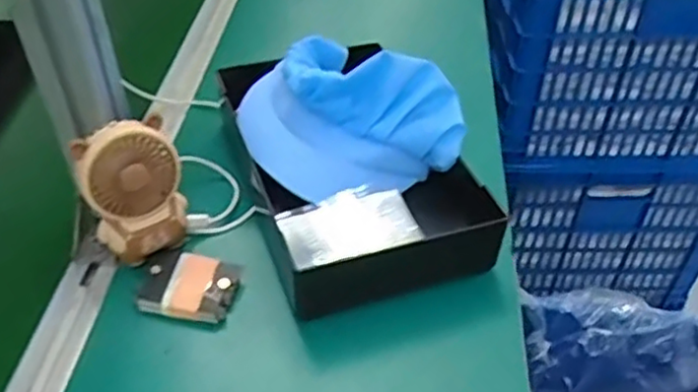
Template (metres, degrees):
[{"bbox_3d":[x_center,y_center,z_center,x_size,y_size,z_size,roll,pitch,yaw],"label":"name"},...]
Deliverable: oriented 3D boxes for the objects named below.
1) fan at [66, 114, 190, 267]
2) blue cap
[{"bbox_3d":[-0.153,0.002,0.497,0.068,0.110,0.044,-18,46,-17],"label":"fan"},{"bbox_3d":[0.000,-0.069,0.579,0.173,0.098,0.131,-3,43,-3],"label":"blue cap"}]

